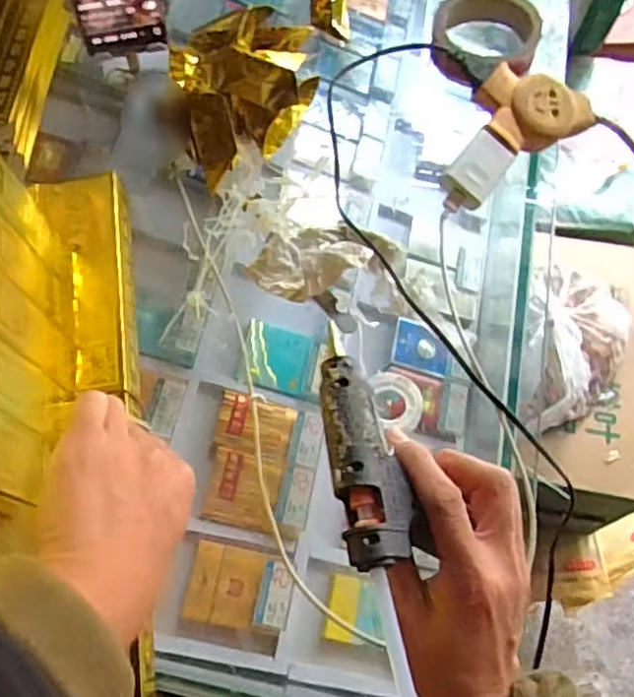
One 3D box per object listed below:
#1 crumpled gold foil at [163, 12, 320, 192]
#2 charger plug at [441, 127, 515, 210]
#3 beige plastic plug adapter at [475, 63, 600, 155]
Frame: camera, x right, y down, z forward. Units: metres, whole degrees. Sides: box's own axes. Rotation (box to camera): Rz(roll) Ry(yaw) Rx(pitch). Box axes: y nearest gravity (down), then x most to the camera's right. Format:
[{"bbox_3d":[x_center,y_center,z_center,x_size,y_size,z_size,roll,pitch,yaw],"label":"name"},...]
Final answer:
[{"bbox_3d":[-0.067,-0.244,0.578,0.131,0.052,0.185,-10,66,-2],"label":"crumpled gold foil"},{"bbox_3d":[0.133,-0.149,0.533,0.036,0.022,0.064,33,72,16],"label":"charger plug"},{"bbox_3d":[0.185,-0.206,0.547,0.091,0.031,0.069,-21,67,-7],"label":"beige plastic plug adapter"}]

